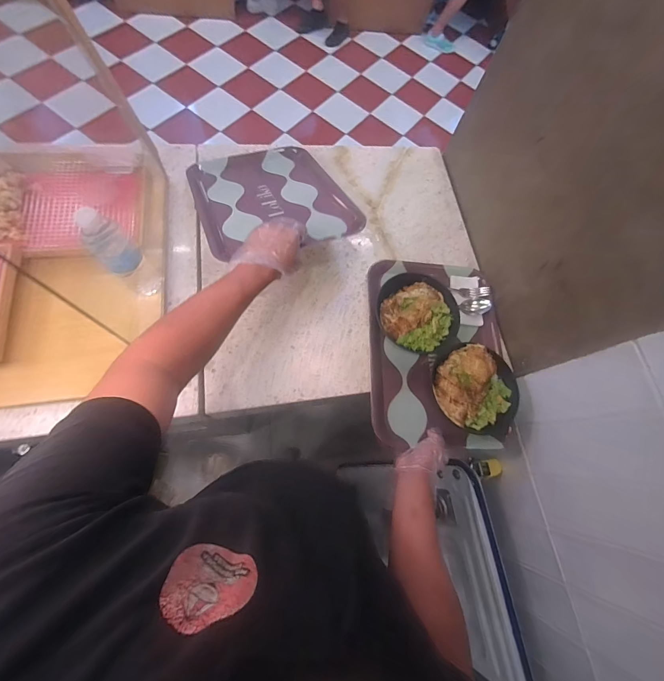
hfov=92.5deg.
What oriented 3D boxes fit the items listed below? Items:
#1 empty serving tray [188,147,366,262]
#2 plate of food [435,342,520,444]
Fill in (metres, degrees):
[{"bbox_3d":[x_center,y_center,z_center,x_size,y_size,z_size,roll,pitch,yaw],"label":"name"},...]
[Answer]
[{"bbox_3d":[-0.147,-0.337,0.727,0.313,0.032,0.429,-19,56,-13],"label":"empty serving tray"},{"bbox_3d":[0.297,0.104,0.668,0.177,0.077,0.171,0,72,0],"label":"plate of food"}]

